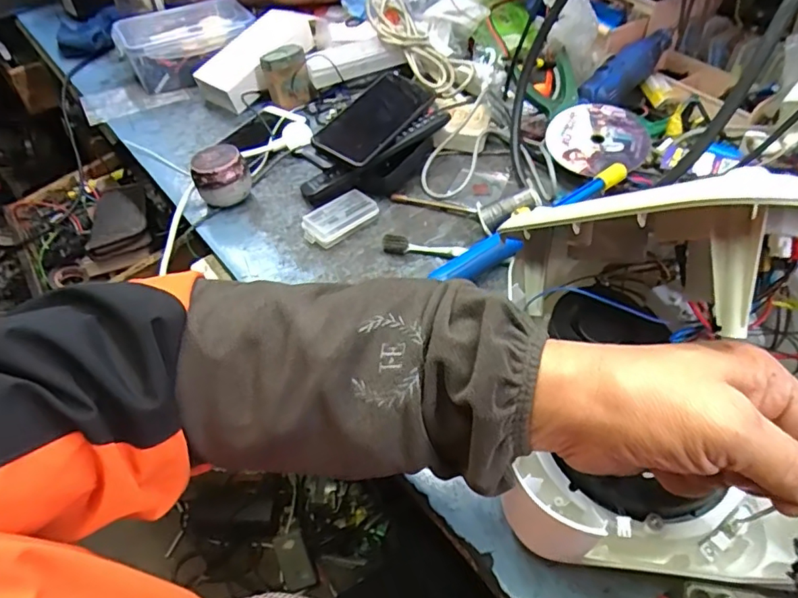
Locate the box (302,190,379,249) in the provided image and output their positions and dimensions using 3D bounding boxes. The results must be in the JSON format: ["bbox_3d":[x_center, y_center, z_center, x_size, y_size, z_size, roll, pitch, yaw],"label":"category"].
[{"bbox_3d":[-0.068,-0.093,0.615,0.086,0.014,0.046,-37,78,-23],"label":"box"}]

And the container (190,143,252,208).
[{"bbox_3d":[-0.209,-0.142,0.643,0.062,0.065,0.052,-17,49,-14],"label":"container"}]

